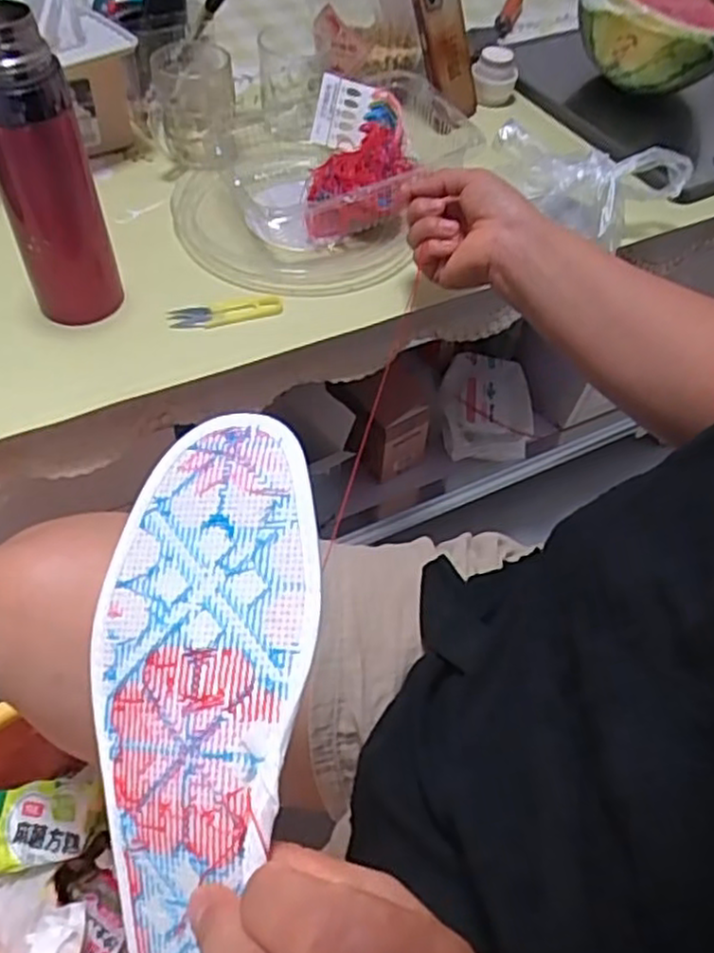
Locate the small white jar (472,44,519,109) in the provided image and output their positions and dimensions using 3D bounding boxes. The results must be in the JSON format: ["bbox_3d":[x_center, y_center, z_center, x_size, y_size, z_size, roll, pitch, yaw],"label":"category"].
[{"bbox_3d":[0.163,-0.476,0.852,0.054,0.052,0.053,1,54,-1],"label":"small white jar"}]

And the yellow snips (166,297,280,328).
[{"bbox_3d":[-0.109,-0.137,0.601,0.093,0.008,0.023,-13,55,-13],"label":"yellow snips"}]

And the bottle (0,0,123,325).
[{"bbox_3d":[-0.222,-0.210,0.517,0.058,0.218,0.051,-6,53,-8],"label":"bottle"}]

